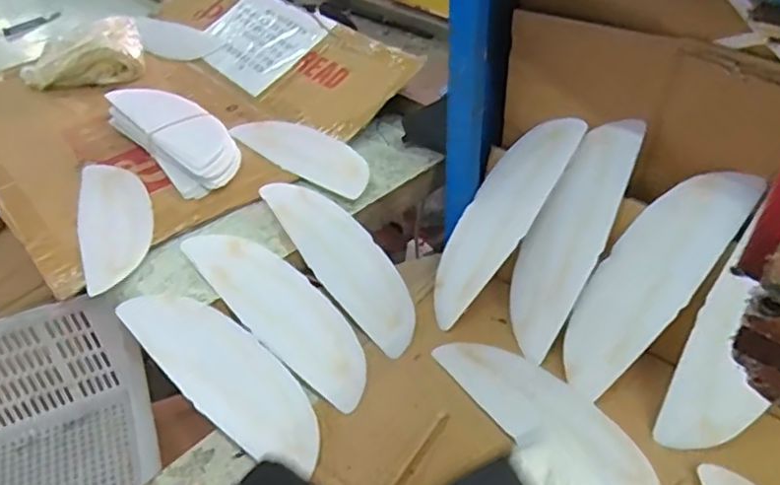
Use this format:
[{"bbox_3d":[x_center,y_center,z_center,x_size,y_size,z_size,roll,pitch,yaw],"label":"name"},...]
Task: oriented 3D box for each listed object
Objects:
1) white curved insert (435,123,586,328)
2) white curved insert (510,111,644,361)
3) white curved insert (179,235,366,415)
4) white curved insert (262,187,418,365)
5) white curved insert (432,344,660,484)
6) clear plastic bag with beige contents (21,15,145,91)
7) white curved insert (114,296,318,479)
[{"bbox_3d":[0.097,-0.024,0.585,0.017,0.213,0.069,18,18,-49],"label":"white curved insert"},{"bbox_3d":[0.153,-0.004,0.554,0.066,0.213,0.015,29,16,31],"label":"white curved insert"},{"bbox_3d":[-0.098,0.060,0.583,0.213,0.018,0.067,42,56,9],"label":"white curved insert"},{"bbox_3d":[-0.044,0.014,0.614,0.059,0.029,0.213,-31,69,-27],"label":"white curved insert"},{"bbox_3d":[0.127,0.134,0.500,0.074,0.027,0.207,-30,48,-26],"label":"white curved insert"},{"bbox_3d":[-0.441,-0.256,0.893,0.179,0.077,0.077,-14,41,9],"label":"clear plastic bag with beige contents"},{"bbox_3d":[-0.139,0.112,0.543,0.208,0.018,0.072,38,54,11],"label":"white curved insert"}]

